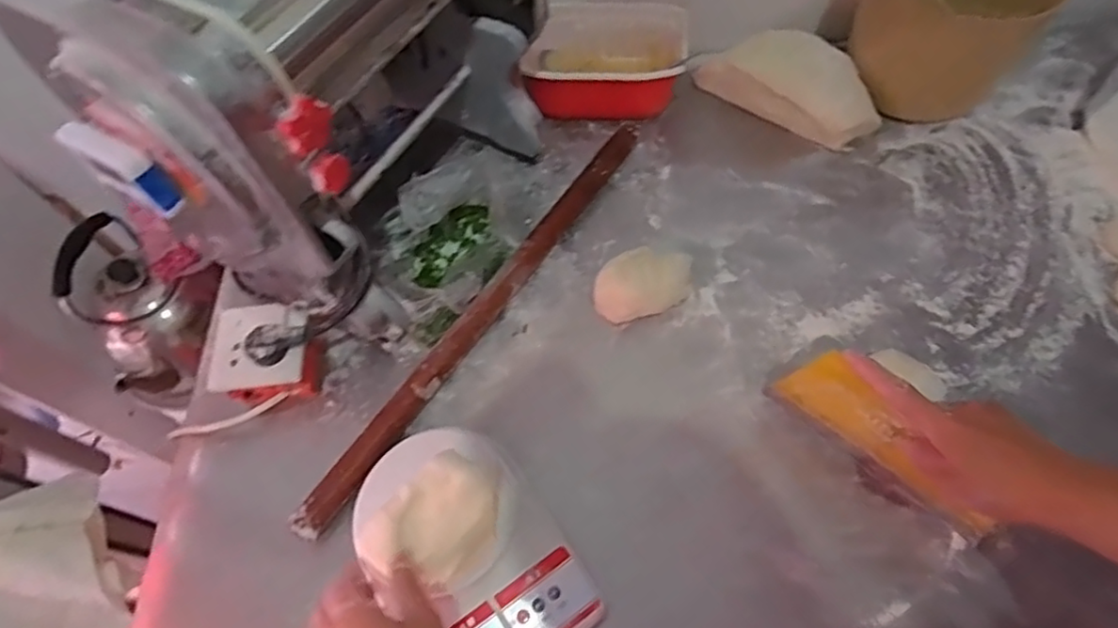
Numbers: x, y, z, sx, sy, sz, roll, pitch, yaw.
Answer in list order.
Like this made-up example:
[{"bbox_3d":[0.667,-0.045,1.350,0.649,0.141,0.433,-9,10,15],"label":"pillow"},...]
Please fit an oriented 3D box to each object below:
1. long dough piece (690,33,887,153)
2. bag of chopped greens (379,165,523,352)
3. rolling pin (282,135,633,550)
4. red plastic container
[{"bbox_3d":[0.278,-0.282,0.755,0.219,0.091,0.078,33,66,22],"label":"long dough piece"},{"bbox_3d":[-0.119,-0.080,0.674,0.162,0.066,0.180,-29,61,-13],"label":"bag of chopped greens"},{"bbox_3d":[-0.070,-0.014,0.648,0.034,0.030,0.542,28,64,20],"label":"rolling pin"},{"bbox_3d":[0.054,-0.302,0.760,0.183,0.091,0.107,3,59,6],"label":"red plastic container"}]

